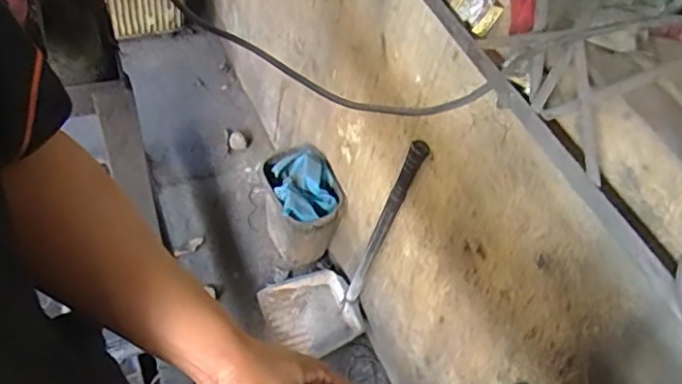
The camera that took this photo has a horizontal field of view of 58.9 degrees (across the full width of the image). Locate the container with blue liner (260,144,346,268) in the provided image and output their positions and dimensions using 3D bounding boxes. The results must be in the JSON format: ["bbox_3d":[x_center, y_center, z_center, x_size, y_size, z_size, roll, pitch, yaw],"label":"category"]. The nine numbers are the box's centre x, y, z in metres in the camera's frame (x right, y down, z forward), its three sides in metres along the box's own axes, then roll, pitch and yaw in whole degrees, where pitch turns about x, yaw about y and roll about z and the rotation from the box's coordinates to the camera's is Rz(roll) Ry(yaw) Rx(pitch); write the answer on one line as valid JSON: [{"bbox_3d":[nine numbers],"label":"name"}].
[{"bbox_3d":[-0.105,0.050,1.517,0.177,0.260,0.209,1,52,-12],"label":"container with blue liner"}]

